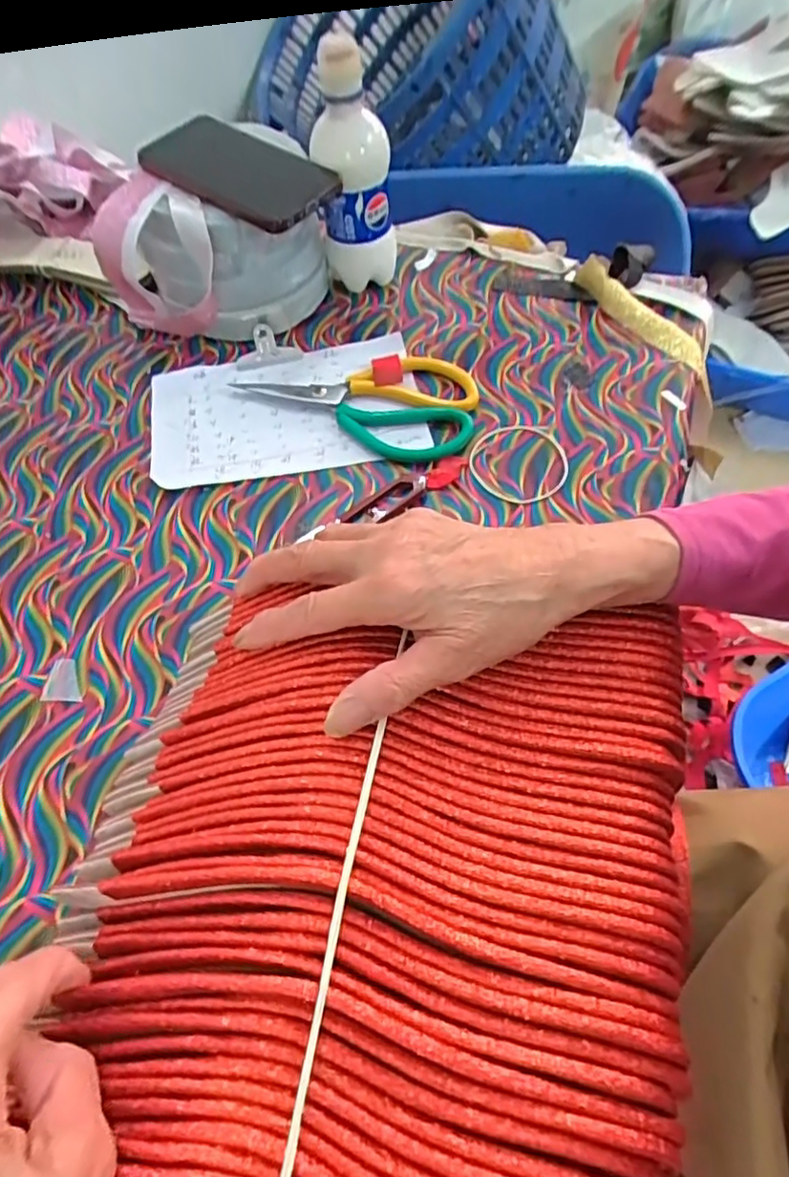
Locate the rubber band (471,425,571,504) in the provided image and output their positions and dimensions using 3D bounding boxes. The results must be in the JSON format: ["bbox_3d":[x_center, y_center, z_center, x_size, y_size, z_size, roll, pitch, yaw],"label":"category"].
[{"bbox_3d":[0.092,-0.093,0.459,0.070,0.005,0.074,26,65,18],"label":"rubber band"}]

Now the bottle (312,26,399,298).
[{"bbox_3d":[-0.033,-0.330,0.503,0.059,0.170,0.056,-3,59,2],"label":"bottle"}]

